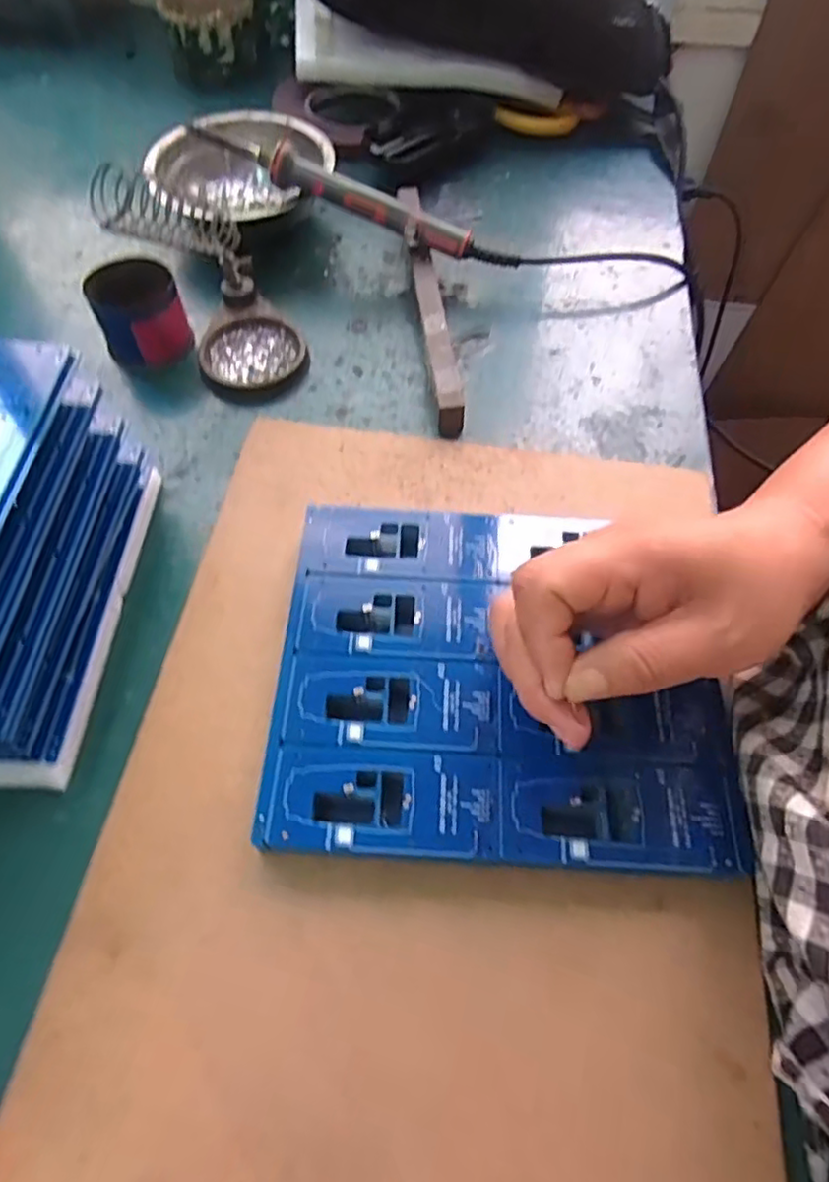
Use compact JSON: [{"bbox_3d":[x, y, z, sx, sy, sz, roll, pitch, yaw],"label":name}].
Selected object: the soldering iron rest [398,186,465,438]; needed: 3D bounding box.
[{"bbox_3d":[0.009,-0.193,0.427,0.015,0.026,0.223,-6,61,-4],"label":"soldering iron rest"}]

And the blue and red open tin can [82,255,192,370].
[{"bbox_3d":[-0.168,-0.171,0.397,0.050,0.043,0.050,0,60,0],"label":"blue and red open tin can"}]

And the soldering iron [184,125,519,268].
[{"bbox_3d":[-0.037,-0.260,0.427,0.218,0.020,0.016,22,62,-4],"label":"soldering iron"}]

